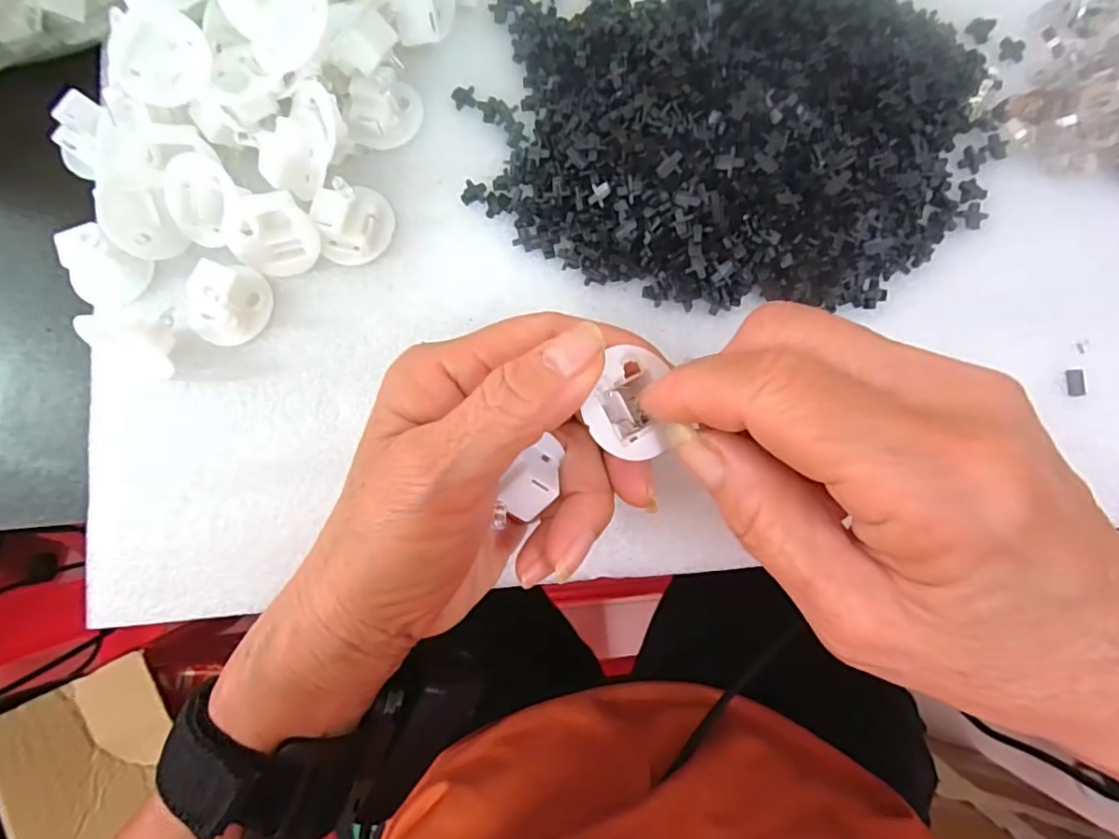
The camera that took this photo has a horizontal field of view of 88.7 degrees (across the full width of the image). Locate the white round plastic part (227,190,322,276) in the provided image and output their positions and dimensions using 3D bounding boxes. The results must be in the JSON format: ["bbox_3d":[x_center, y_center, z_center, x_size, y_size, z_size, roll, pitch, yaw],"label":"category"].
[{"bbox_3d":[-0.110,-0.071,0.223,0.030,0.008,0.030,-36,118,9],"label":"white round plastic part"}]

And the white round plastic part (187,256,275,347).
[{"bbox_3d":[-0.129,-0.045,0.219,0.025,0.021,0.031,28,83,6],"label":"white round plastic part"}]

